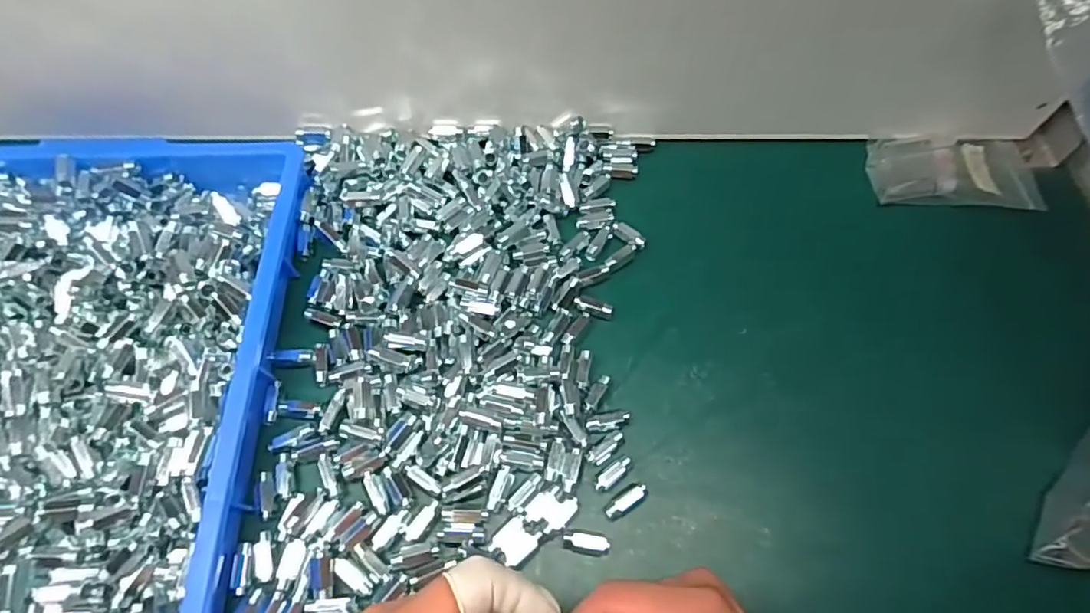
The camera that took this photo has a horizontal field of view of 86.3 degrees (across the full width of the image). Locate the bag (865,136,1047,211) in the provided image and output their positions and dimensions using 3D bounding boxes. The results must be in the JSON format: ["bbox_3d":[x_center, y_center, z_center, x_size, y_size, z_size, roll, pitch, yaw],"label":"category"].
[{"bbox_3d":[0.323,-0.109,0.460,0.129,0.019,0.071,1,65,0],"label":"bag"}]

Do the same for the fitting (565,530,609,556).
[{"bbox_3d":[0.024,0.139,0.342,0.027,0.012,0.011,7,65,3],"label":"fitting"}]

